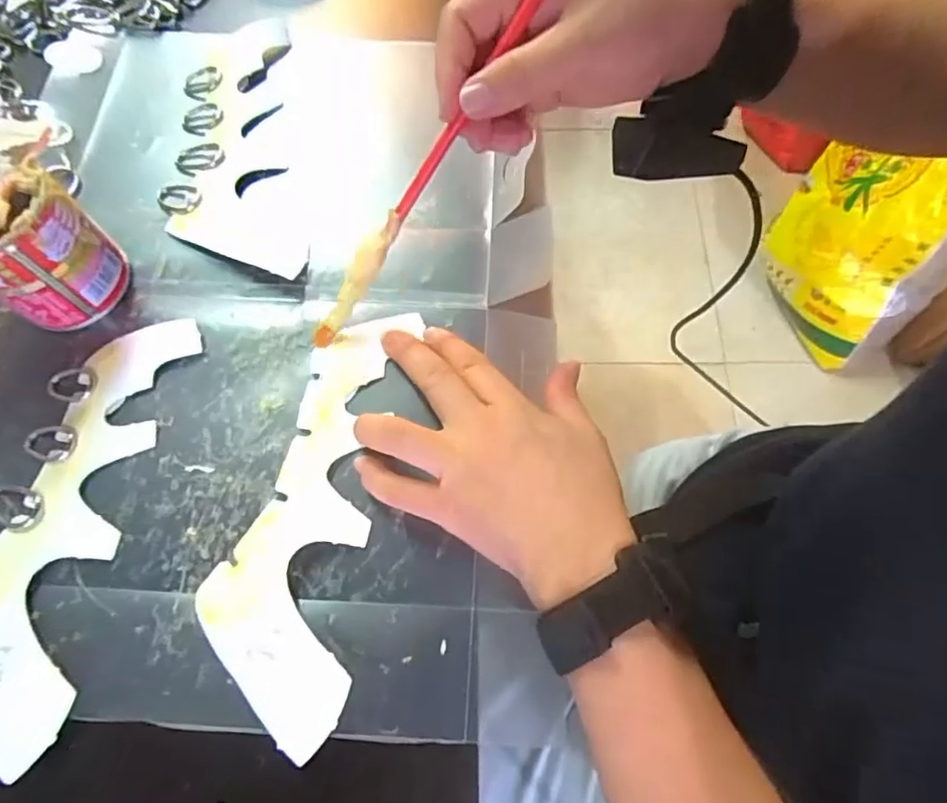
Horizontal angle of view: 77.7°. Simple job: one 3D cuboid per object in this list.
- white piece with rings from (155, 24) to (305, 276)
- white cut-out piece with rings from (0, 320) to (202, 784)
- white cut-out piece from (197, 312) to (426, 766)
[{"bbox_3d":[-0.156,-0.165,0.379,0.080,0.011,0.206,-8,68,-5],"label":"white piece with rings"},{"bbox_3d":[-0.207,0.052,0.292,0.080,0.009,0.209,8,67,2],"label":"white cut-out piece with rings"},{"bbox_3d":[-0.082,0.047,0.294,0.071,0.010,0.211,7,64,2],"label":"white cut-out piece"}]

